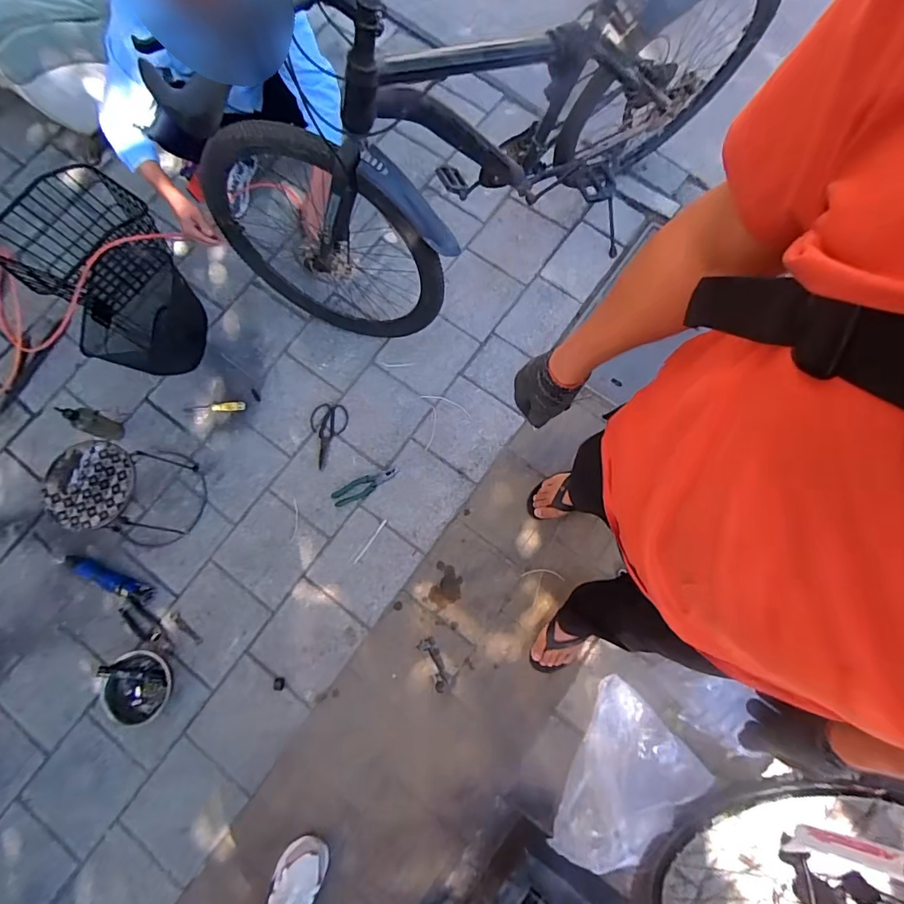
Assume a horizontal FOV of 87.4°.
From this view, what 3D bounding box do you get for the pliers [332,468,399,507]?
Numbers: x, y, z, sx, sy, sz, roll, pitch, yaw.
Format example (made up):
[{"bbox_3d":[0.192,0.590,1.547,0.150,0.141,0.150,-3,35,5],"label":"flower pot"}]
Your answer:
[{"bbox_3d":[-0.253,0.098,1.388,0.199,0.015,0.059,-28,80,-5],"label":"pliers"}]

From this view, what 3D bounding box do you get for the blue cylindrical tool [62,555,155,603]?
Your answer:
[{"bbox_3d":[-0.962,0.359,1.321,0.255,0.040,0.061,22,80,5],"label":"blue cylindrical tool"}]

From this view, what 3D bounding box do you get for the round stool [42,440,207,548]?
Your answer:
[{"bbox_3d":[-0.864,0.118,1.263,0.221,0.277,0.236,-5,77,0],"label":"round stool"}]

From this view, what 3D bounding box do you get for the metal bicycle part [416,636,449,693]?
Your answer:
[{"bbox_3d":[-0.046,0.568,1.268,0.049,0.023,0.136,-27,80,-4],"label":"metal bicycle part"}]

